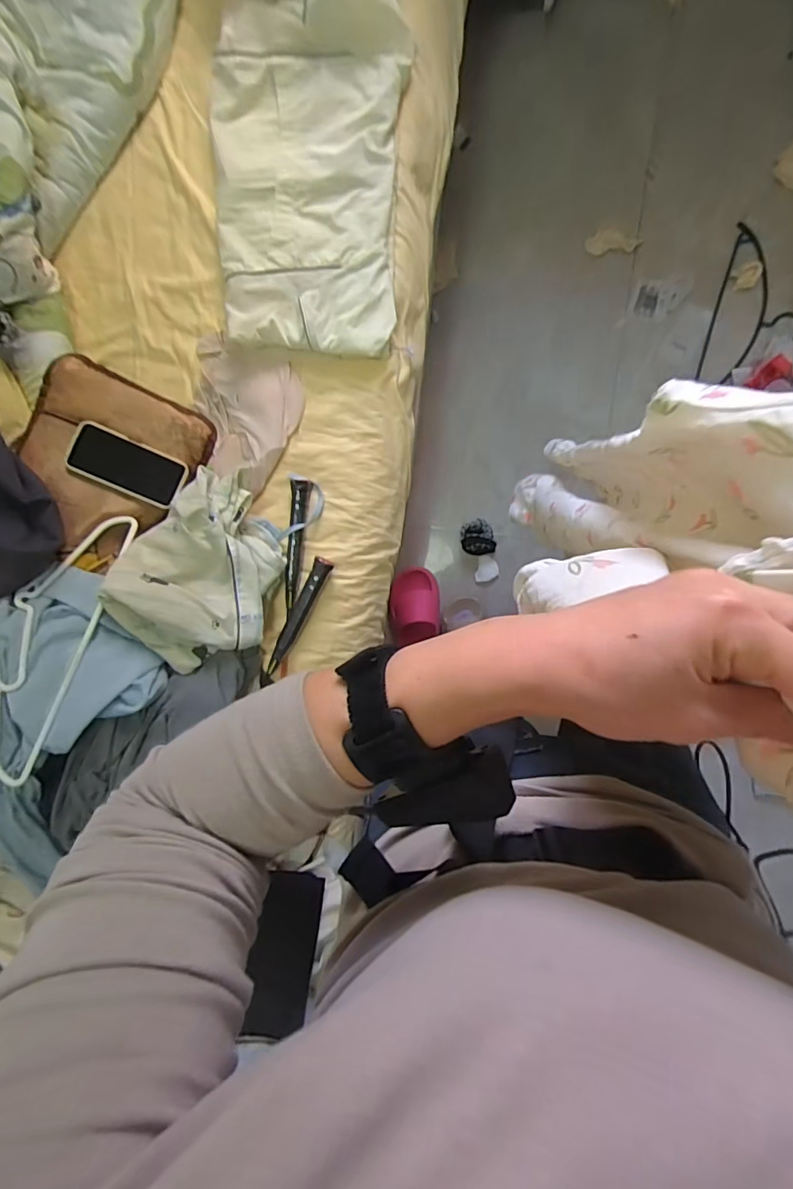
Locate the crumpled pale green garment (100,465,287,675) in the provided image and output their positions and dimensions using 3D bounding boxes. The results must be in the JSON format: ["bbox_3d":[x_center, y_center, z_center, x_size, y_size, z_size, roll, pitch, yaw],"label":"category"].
[{"bbox_3d":[-0.289,-0.027,0.748,0.240,0.118,0.233,-39,89,9],"label":"crumpled pale green garment"}]

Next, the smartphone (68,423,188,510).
[{"bbox_3d":[-0.415,-0.199,0.764,0.169,0.016,0.081,24,92,-2],"label":"smartphone"}]

